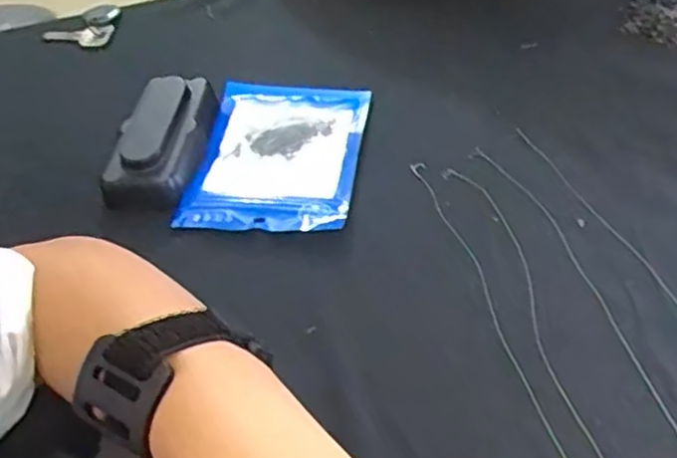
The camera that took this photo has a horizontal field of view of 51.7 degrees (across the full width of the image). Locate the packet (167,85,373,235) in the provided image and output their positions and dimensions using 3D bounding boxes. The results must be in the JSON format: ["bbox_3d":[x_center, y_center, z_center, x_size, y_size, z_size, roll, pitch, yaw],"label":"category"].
[{"bbox_3d":[-0.038,-0.050,0.442,0.098,0.007,0.143,2,47,9],"label":"packet"}]

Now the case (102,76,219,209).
[{"bbox_3d":[-0.108,-0.062,0.445,0.053,0.031,0.114,2,47,9],"label":"case"}]

